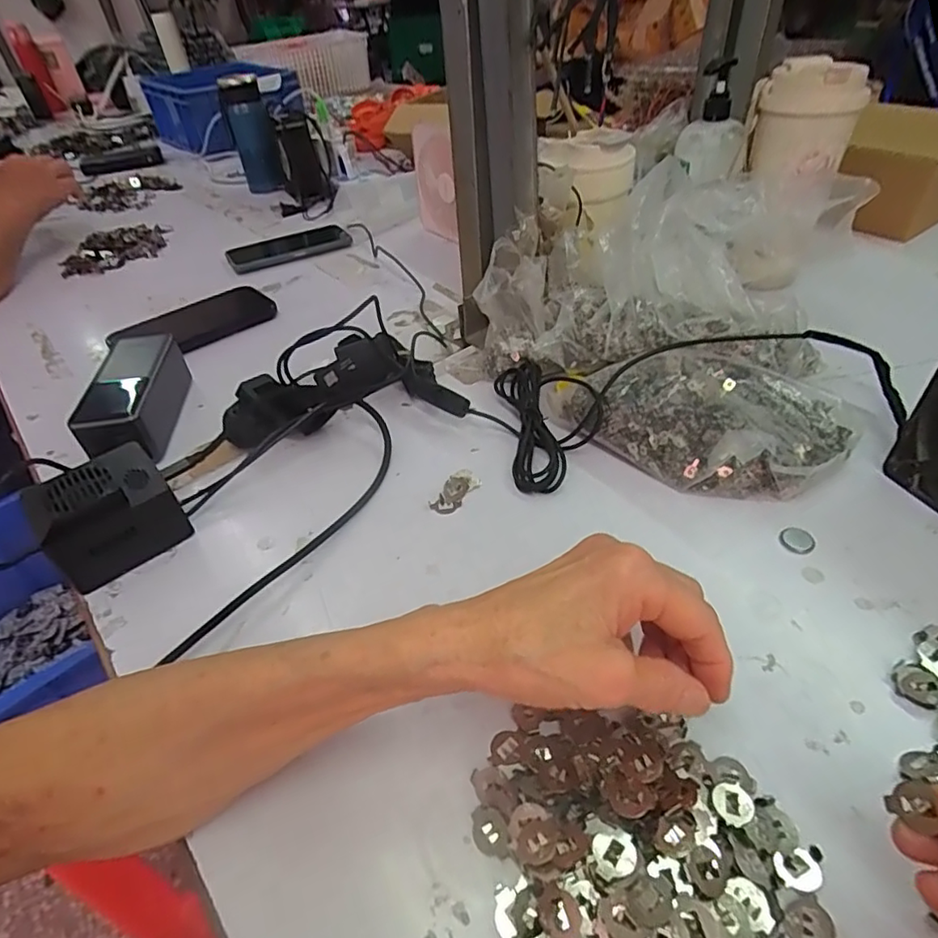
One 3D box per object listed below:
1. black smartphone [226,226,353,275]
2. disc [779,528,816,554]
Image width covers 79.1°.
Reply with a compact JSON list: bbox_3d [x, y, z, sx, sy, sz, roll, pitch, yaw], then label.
[{"bbox_3d":[-0.248,-0.303,0.777,0.157,0.013,0.088,-23,45,-18],"label":"black smartphone"},{"bbox_3d":[0.205,0.044,0.354,0.020,0.004,0.019,-3,42,2],"label":"disc"}]

